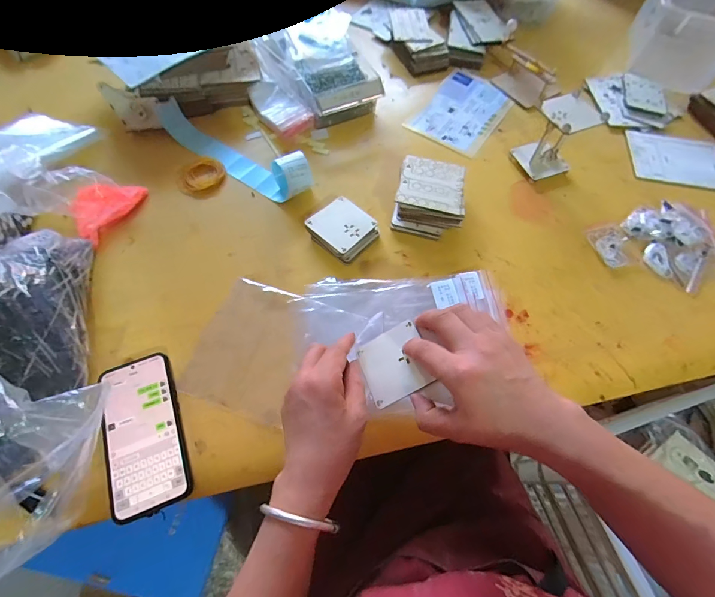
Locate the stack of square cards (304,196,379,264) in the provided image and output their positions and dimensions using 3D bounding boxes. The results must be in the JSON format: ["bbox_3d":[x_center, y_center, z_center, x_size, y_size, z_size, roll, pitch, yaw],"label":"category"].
[{"bbox_3d":[-0.022,-0.096,0.512,0.083,0.031,0.077,39,67,16],"label":"stack of square cards"}]

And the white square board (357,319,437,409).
[{"bbox_3d":[0.039,0.069,0.380,0.070,0.005,0.070,-33,58,14],"label":"white square board"}]

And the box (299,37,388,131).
[{"bbox_3d":[-0.035,-0.363,0.628,0.118,0.063,0.141,-22,65,-14],"label":"box"}]

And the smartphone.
[{"bbox_3d":[-0.231,0.141,0.390,0.074,0.013,0.162,-18,64,-12],"label":"smartphone"}]

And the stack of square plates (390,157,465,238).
[{"bbox_3d":[0.107,-0.149,0.534,0.098,0.051,0.111,10,62,3],"label":"stack of square plates"}]

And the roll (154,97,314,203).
[{"bbox_3d":[-0.196,-0.234,0.560,0.282,0.055,0.056,32,65,13],"label":"roll"}]

